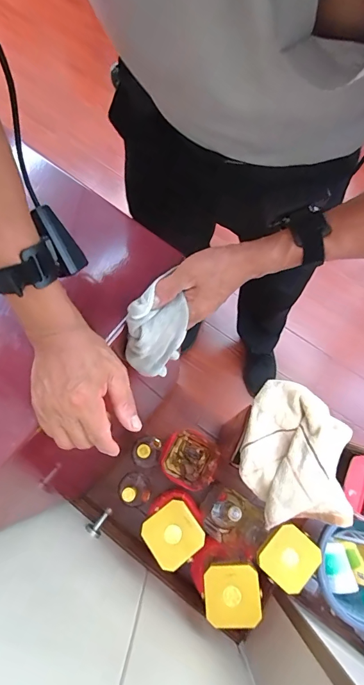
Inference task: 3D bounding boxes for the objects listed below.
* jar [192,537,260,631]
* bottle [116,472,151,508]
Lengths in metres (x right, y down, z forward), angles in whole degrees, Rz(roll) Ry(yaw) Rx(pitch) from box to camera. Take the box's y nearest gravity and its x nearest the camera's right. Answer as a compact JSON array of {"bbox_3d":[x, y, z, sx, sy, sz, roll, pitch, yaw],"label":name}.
[{"bbox_3d":[0.104,0.558,0.896,0.132,0.240,0.140,3,73,0],"label":"jar"},{"bbox_3d":[-0.133,0.390,0.967,0.089,0.178,0.090,0,73,-1],"label":"bottle"}]

